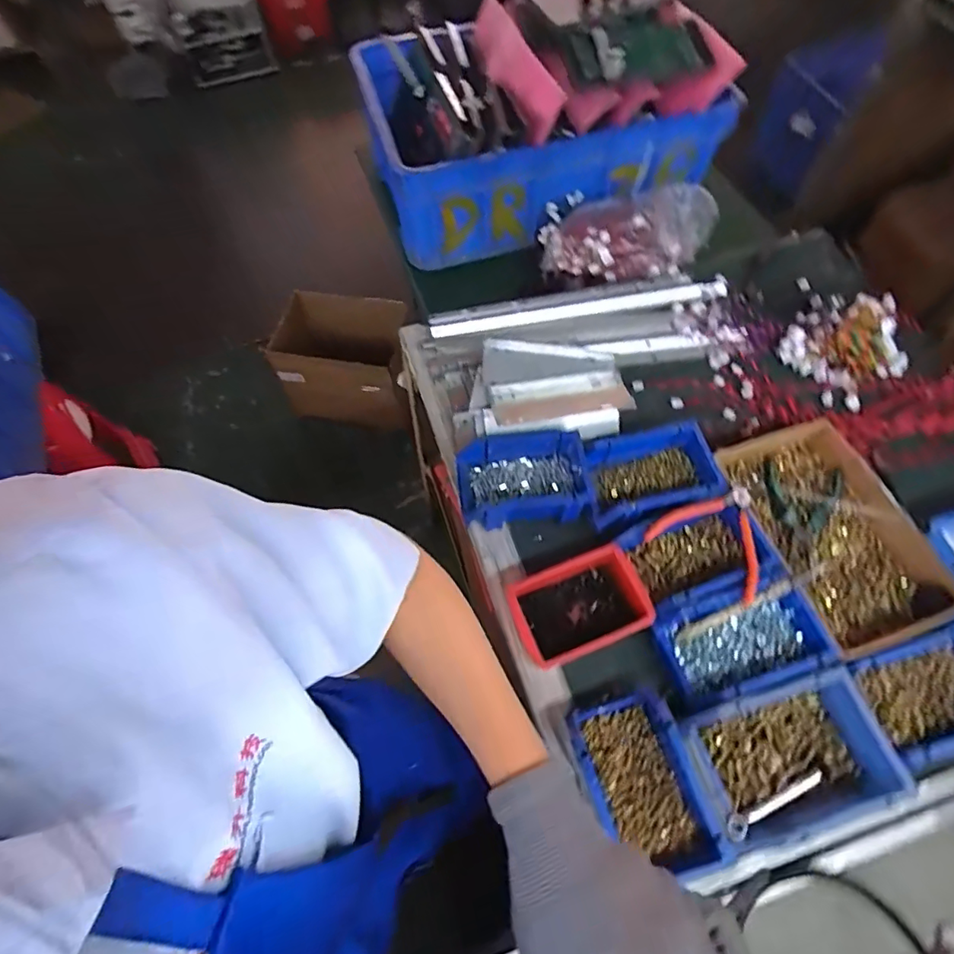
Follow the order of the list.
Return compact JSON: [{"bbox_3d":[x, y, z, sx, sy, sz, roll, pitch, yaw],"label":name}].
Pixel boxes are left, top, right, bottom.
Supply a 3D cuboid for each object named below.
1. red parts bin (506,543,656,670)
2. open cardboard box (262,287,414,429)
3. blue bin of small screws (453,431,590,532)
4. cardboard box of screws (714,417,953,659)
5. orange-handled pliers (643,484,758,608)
[{"bbox_3d":[0.120,0.153,0.622,0.153,0.052,0.099,-20,64,-8],"label":"red parts bin"},{"bbox_3d":[-0.365,-0.340,1.551,0.406,0.234,0.280,13,64,9],"label":"open cardboard box"},{"bbox_3d":[0.059,0.003,0.692,0.165,0.058,0.112,-8,63,-2],"label":"blue bin of small screws"},{"bbox_3d":[0.426,0.066,0.651,0.163,0.062,0.275,-16,63,-6],"label":"cardboard box of screws"},{"bbox_3d":[0.277,0.059,0.614,0.129,0.019,0.121,29,68,16],"label":"orange-handled pliers"}]

